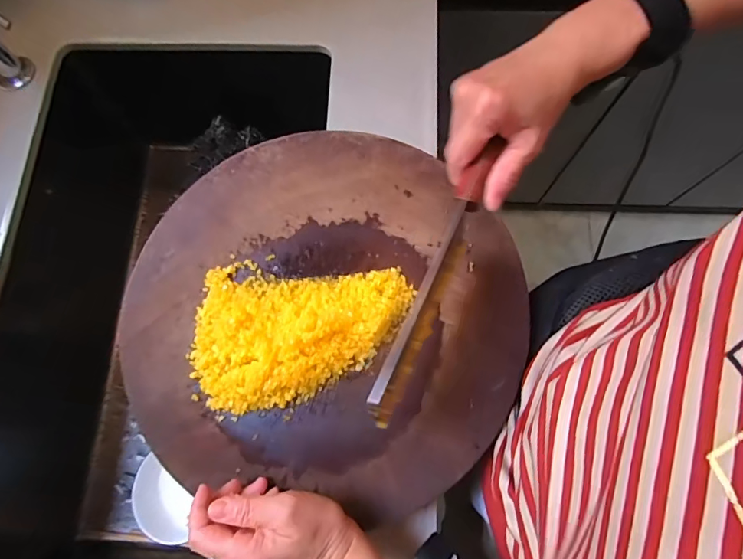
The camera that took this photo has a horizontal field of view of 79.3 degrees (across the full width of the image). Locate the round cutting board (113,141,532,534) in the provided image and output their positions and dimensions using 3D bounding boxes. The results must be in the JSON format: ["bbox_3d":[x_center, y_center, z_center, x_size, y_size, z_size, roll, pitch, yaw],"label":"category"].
[{"bbox_3d":[-0.042,0.019,0.417,0.359,0.012,0.335,0,75,2],"label":"round cutting board"}]

